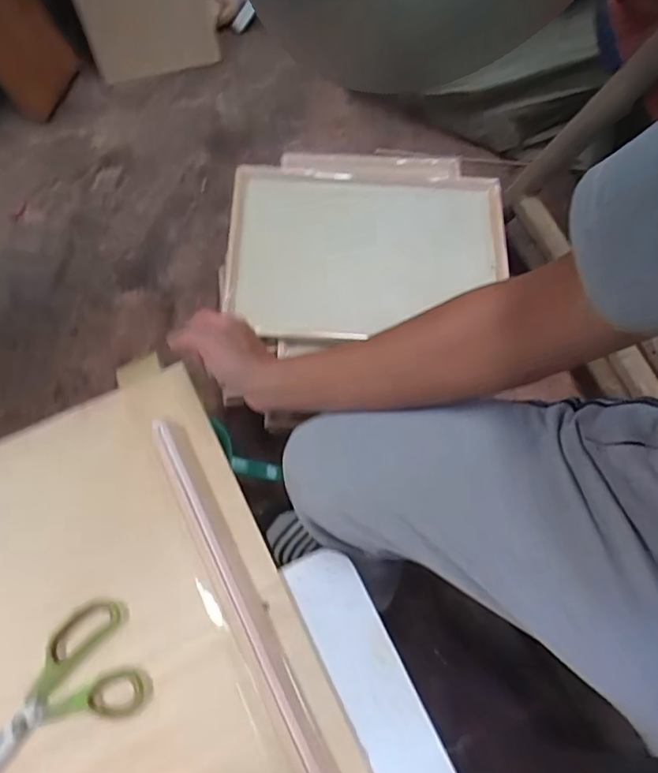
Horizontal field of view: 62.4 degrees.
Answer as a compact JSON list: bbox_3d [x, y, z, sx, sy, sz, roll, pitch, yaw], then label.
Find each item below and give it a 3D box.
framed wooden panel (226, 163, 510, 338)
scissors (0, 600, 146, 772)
[{"bbox_3d":[0.057,-0.209,0.864,0.415,0.040,0.260,1,93,-6],"label":"framed wooden panel"},{"bbox_3d":[-0.259,0.283,0.483,0.182,0.012,0.097,-32,73,-14],"label":"scissors"}]

